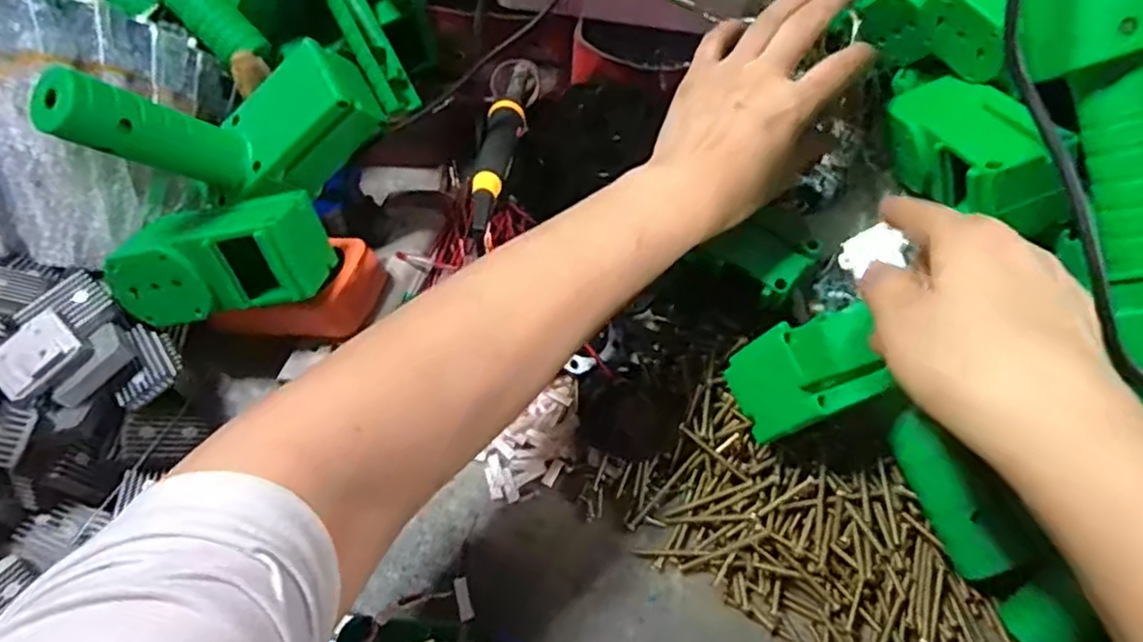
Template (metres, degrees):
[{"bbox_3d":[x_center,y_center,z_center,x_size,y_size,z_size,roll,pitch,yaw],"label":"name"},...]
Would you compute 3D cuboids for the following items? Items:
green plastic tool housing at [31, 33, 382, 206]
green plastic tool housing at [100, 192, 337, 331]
[{"bbox_3d":[-0.202,-0.113,0.391,0.169,0.087,0.051,-13,63,-33],"label":"green plastic tool housing"},{"bbox_3d":[-0.209,-0.039,0.395,0.120,0.054,0.058,-6,57,-1],"label":"green plastic tool housing"}]

